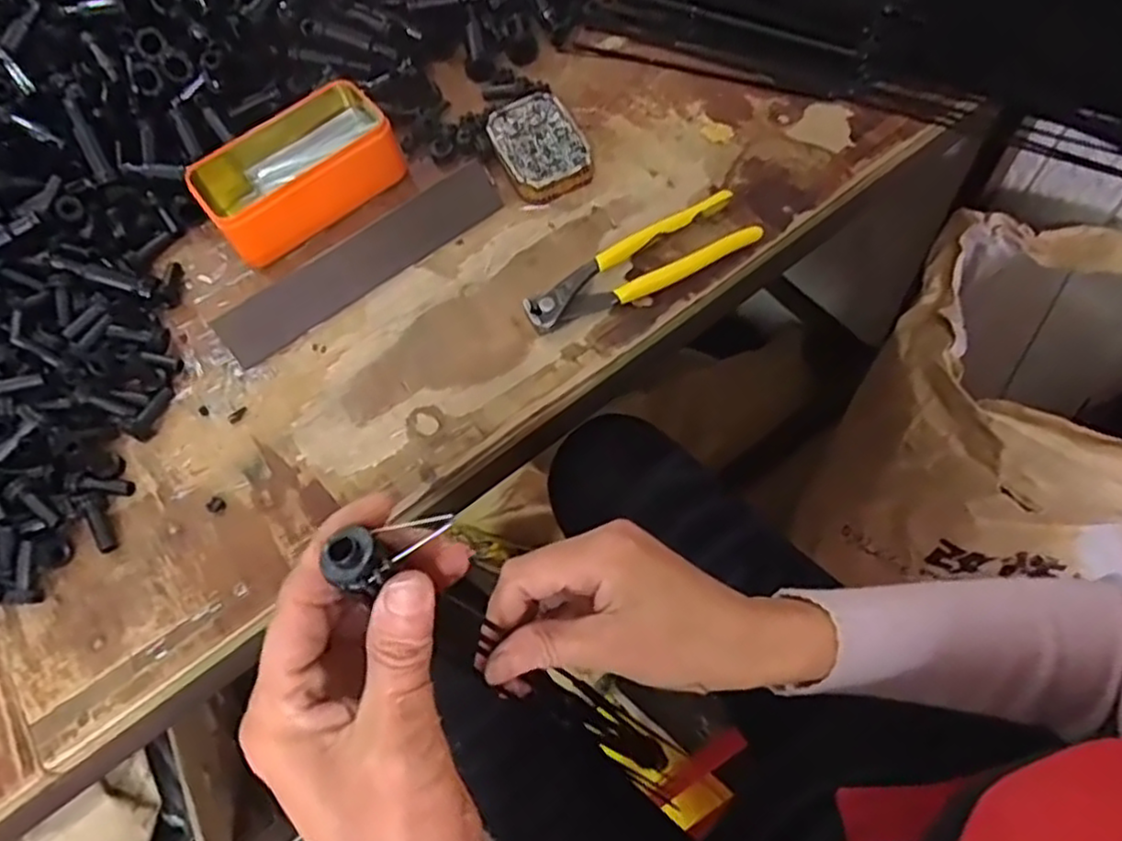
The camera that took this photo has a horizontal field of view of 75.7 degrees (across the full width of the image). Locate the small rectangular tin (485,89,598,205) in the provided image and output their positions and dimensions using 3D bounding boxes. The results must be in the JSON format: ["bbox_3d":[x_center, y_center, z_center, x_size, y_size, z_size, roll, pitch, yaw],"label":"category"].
[{"bbox_3d":[-0.016,-0.205,0.542,0.060,0.022,0.086,-25,63,-7],"label":"small rectangular tin"}]

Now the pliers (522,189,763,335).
[{"bbox_3d":[0.054,-0.105,0.491,0.164,0.026,0.044,-27,63,-7],"label":"pliers"}]

